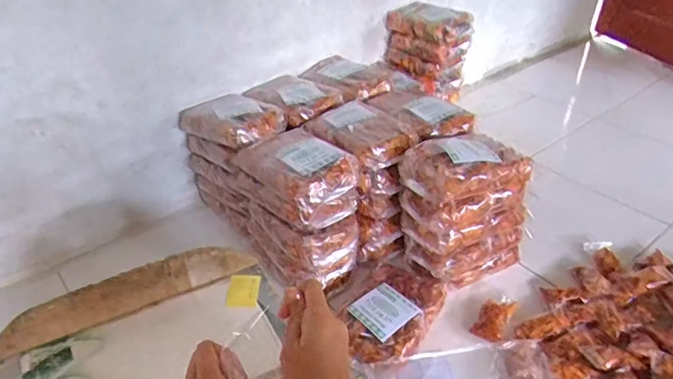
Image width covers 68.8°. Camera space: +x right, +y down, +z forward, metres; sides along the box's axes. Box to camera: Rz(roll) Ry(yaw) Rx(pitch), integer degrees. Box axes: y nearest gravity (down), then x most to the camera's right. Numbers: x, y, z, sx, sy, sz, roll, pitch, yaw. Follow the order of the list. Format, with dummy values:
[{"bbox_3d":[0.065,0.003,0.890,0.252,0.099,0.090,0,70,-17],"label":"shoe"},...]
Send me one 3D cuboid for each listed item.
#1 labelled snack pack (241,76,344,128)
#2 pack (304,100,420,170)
[{"bbox_3d":[-0.113,-0.229,1.211,0.164,0.066,0.247,-20,39,-25],"label":"labelled snack pack"},{"bbox_3d":[0.055,-0.123,1.049,0.178,0.042,0.255,-20,39,-25],"label":"pack"}]

